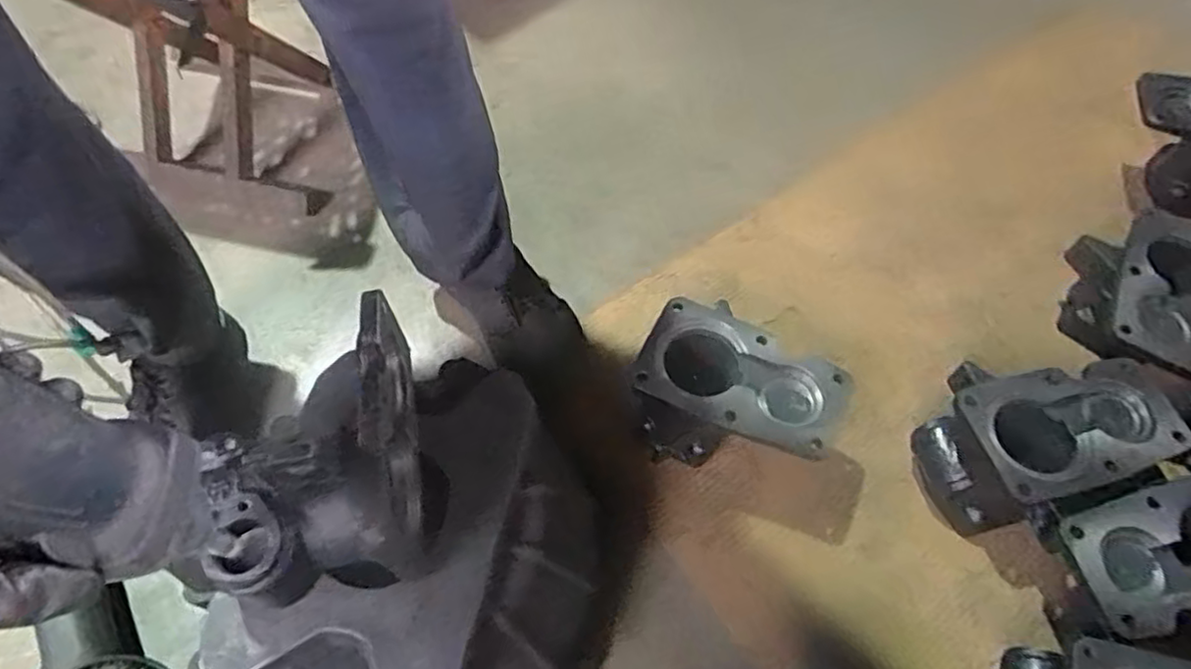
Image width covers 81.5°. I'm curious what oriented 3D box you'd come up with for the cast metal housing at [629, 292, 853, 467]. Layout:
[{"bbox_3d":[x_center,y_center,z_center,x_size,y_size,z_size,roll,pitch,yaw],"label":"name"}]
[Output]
[{"bbox_3d":[0.130,0.072,0.680,0.188,0.131,0.132,17,60,10],"label":"cast metal housing"}]

